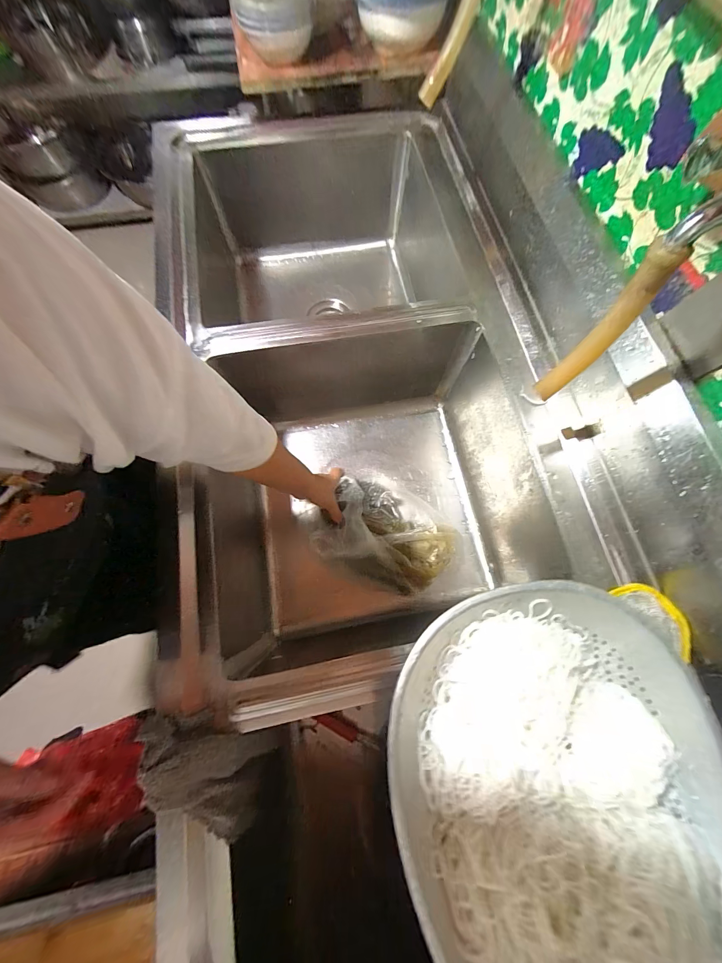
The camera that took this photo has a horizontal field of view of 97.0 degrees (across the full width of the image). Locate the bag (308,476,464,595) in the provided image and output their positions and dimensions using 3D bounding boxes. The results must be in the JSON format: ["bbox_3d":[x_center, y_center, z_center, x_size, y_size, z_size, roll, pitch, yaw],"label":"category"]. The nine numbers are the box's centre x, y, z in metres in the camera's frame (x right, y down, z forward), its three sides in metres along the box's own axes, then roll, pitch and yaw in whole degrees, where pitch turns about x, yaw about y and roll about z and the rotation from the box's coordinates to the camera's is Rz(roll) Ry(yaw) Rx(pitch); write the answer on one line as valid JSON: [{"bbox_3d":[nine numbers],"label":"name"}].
[{"bbox_3d":[0.058,0.104,0.596,0.256,0.096,0.194,30,74,8],"label":"bag"}]

